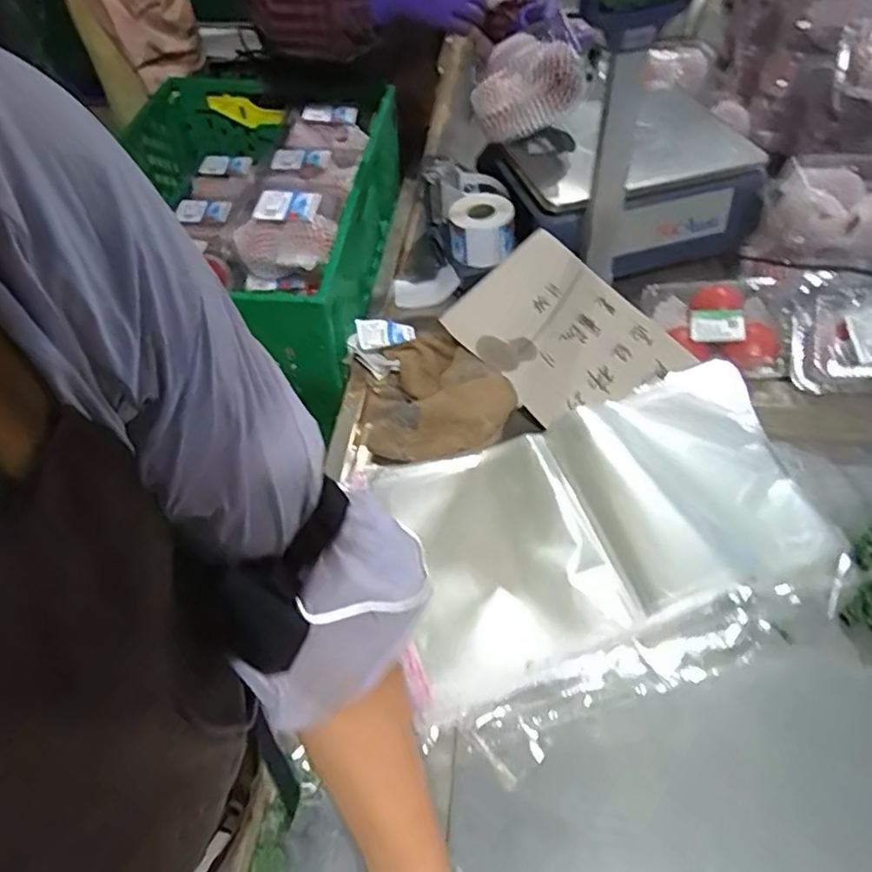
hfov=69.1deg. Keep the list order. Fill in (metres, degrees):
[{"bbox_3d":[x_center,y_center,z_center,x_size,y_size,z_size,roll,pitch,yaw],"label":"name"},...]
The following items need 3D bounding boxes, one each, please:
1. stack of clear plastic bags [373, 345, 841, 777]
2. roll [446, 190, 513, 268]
[{"bbox_3d":[0.176,0.105,0.665,0.461,0.033,0.305,-17,56,-10],"label":"stack of clear plastic bags"},{"bbox_3d":[0.065,-0.306,0.932,0.095,0.062,0.102,-1,50,1],"label":"roll"}]

